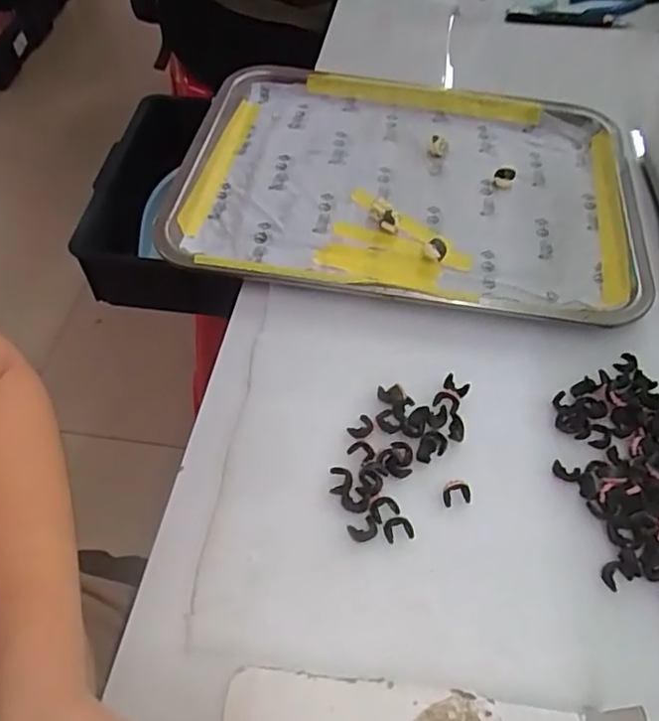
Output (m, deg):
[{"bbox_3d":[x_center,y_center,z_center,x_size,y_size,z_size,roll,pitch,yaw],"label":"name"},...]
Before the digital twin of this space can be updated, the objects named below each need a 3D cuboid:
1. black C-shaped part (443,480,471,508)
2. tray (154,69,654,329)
[{"bbox_3d":[0.071,0.074,0.341,0.015,0.005,0.013,-7,55,-6],"label":"black C-shaped part"},{"bbox_3d":[0.067,-0.144,0.489,0.347,0.024,0.263,9,55,5],"label":"tray"}]

